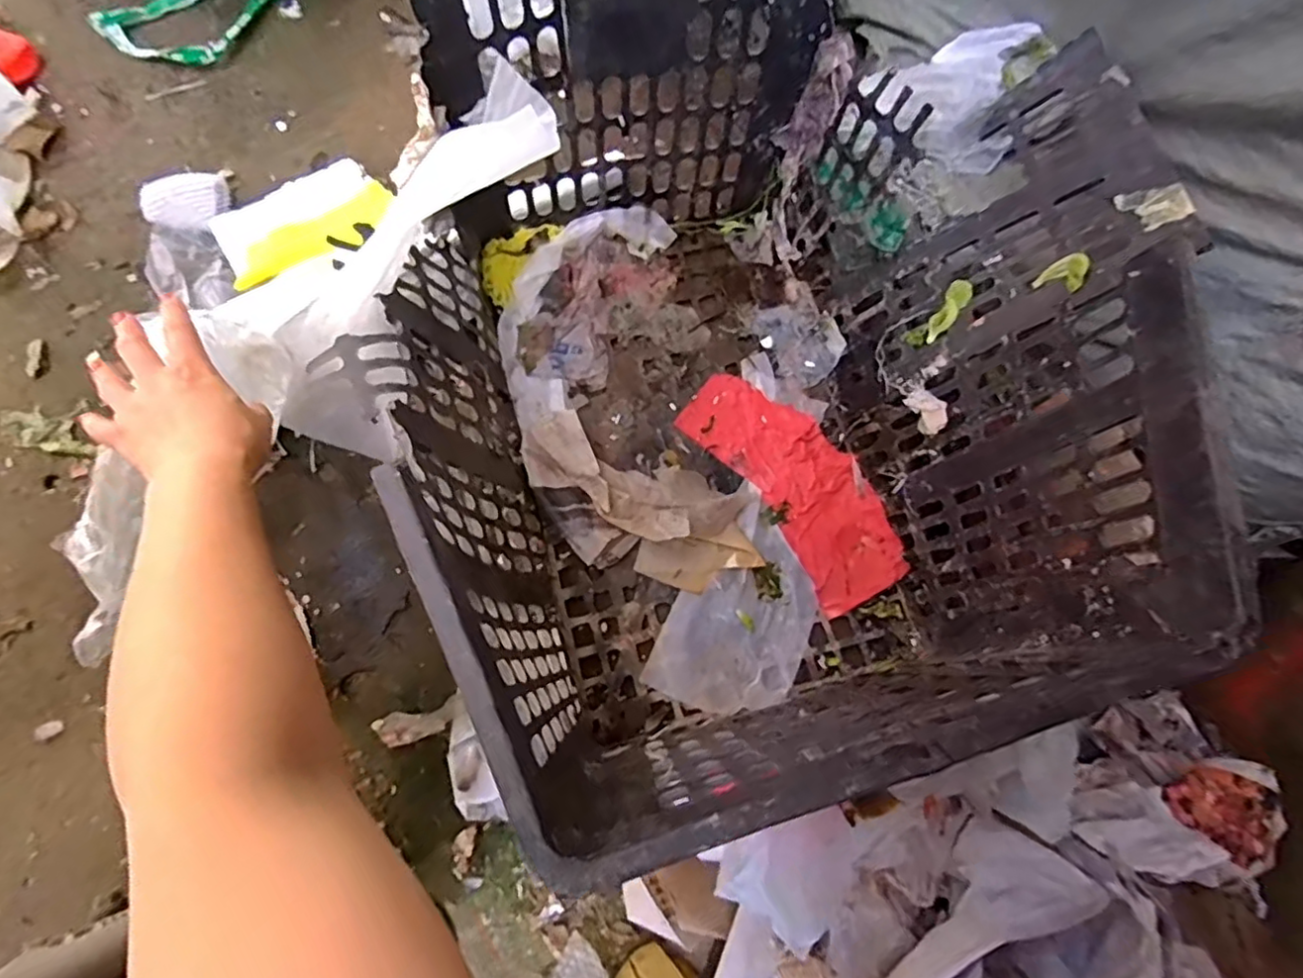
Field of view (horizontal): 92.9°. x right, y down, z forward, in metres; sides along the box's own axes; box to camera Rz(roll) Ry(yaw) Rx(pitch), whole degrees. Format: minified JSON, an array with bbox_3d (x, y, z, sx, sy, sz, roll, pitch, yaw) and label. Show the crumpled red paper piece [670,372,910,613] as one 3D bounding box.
[{"bbox_3d":[0.164,-0.010,0.700,0.125,0.019,0.293,-36,82,-9],"label":"crumpled red paper piece"}]

